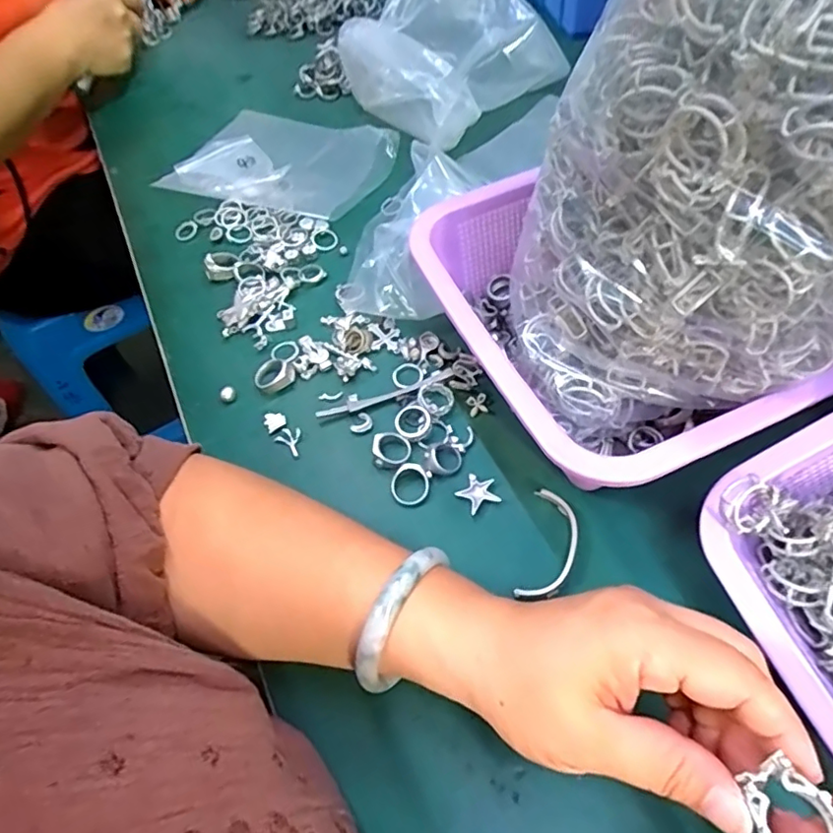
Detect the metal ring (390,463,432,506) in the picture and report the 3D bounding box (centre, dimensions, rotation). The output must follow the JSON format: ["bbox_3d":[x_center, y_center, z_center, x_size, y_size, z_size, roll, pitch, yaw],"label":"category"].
[{"bbox_3d":[-0.004,0.040,0.345,0.024,0.007,0.024,-3,57,4],"label":"metal ring"}]

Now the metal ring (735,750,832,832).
[{"bbox_3d":[0.118,0.126,0.179,0.024,0.006,0.028,-29,58,-17],"label":"metal ring"}]

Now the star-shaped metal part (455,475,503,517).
[{"bbox_3d":[0.037,0.046,0.342,0.023,0.004,0.022,-36,61,-17],"label":"star-shaped metal part"}]

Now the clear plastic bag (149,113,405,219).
[{"bbox_3d":[-0.129,-0.245,0.543,0.200,0.030,0.154,24,63,20],"label":"clear plastic bag"}]

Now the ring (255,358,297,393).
[{"bbox_3d":[-0.101,-0.029,0.403,0.027,0.008,0.026,-3,57,4],"label":"ring"}]

